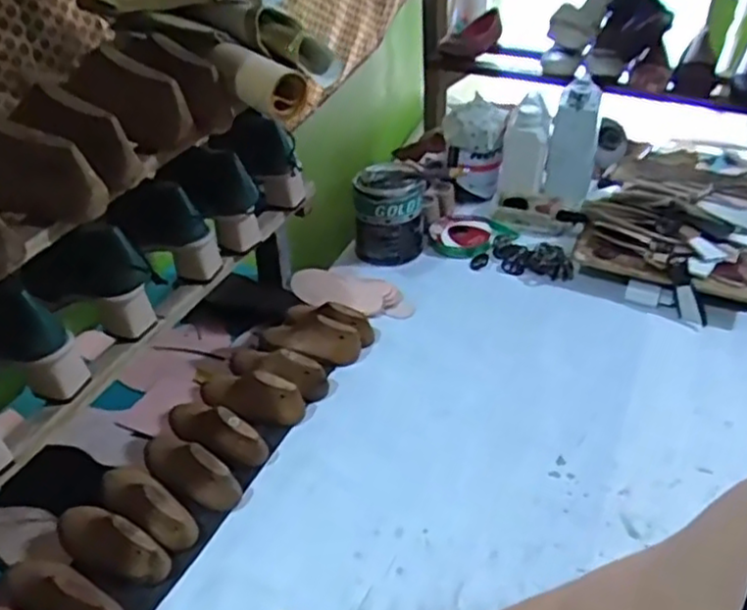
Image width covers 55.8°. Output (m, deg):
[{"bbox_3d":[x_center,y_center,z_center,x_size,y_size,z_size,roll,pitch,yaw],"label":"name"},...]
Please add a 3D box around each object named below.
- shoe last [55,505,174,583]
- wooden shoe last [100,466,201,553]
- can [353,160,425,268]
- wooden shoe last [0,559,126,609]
[{"bbox_3d":[-0.264,0.234,0.698,0.130,0.046,0.049,20,44,25],"label":"shoe last"},{"bbox_3d":[-0.240,0.204,0.733,0.137,0.046,0.054,26,46,30],"label":"wooden shoe last"},{"bbox_3d":[0.025,-0.141,1.099,0.109,0.141,0.092,-1,39,1],"label":"can"},{"bbox_3d":[-0.298,0.272,0.659,0.142,0.052,0.050,16,42,21],"label":"wooden shoe last"}]

